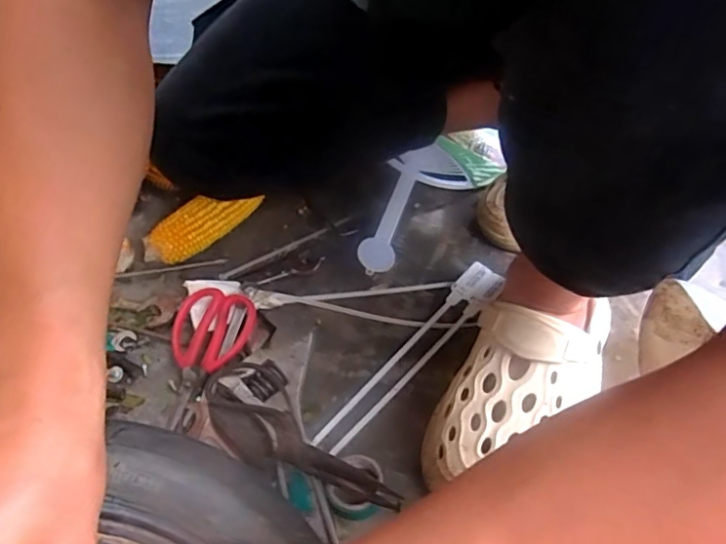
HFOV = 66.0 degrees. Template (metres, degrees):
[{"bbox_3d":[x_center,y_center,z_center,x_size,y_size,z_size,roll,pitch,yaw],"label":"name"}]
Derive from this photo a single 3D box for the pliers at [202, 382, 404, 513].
[{"bbox_3d":[-0.066,0.148,0.479,0.202,0.020,0.044,19,52,19],"label":"pliers"}]

